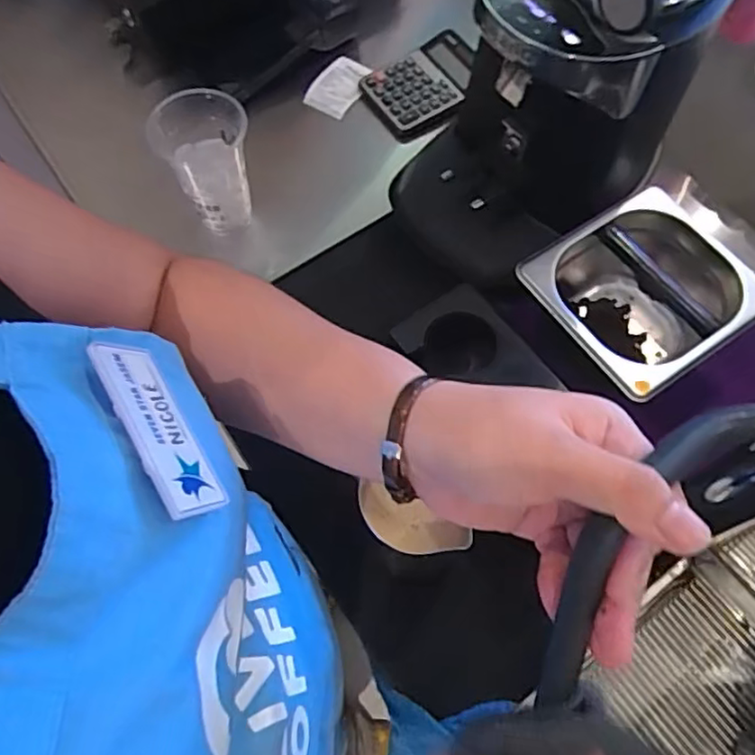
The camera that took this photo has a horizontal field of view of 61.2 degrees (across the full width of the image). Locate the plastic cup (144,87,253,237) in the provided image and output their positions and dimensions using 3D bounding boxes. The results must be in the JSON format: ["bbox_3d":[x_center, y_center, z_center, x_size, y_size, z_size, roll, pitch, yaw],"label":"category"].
[{"bbox_3d":[-0.175,-0.225,0.659,0.091,0.118,0.098,0,66,1],"label":"plastic cup"}]

